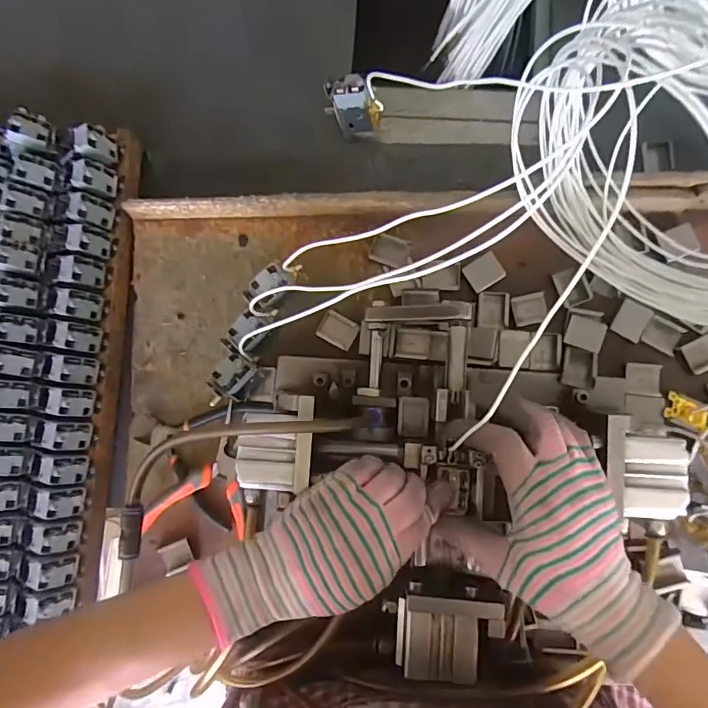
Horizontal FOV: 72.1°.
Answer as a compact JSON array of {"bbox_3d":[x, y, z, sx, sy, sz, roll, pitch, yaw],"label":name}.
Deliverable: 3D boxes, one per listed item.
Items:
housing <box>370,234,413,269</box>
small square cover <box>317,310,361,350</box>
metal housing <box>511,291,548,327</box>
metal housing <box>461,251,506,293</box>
[{"bbox_3d":[0.034,-0.094,0.439,0.032,0.005,0.024,16,86,5],"label":"housing"},{"bbox_3d":[-0.014,-0.021,0.434,0.033,0.004,0.027,28,87,6],"label":"small square cover"},{"bbox_3d":[0.155,-0.040,0.427,0.029,0.009,0.028,-11,84,3],"label":"metal housing"},{"bbox_3d":[0.114,-0.071,0.424,0.031,0.005,0.026,-31,83,0],"label":"metal housing"}]

